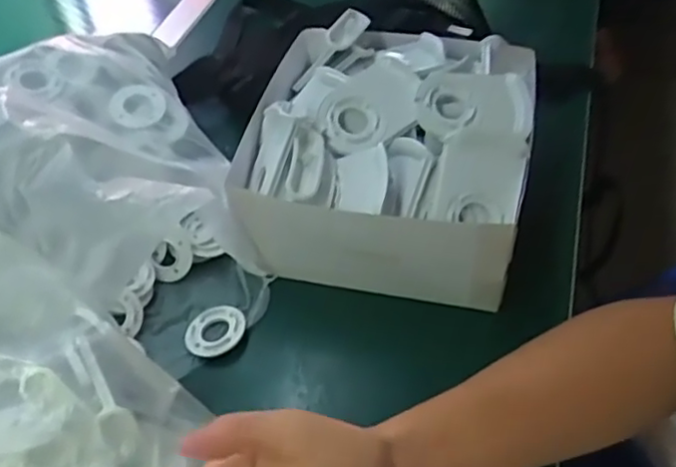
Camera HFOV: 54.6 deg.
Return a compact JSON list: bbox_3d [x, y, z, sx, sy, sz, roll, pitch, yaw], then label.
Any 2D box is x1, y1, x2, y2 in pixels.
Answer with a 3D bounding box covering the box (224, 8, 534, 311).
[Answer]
[{"bbox_3d":[0.035,-0.066,0.509,0.209,0.106,0.203,9,49,12],"label":"box"}]

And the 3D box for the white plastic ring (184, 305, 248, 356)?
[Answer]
[{"bbox_3d":[-0.089,0.069,0.473,0.044,0.008,0.041,-2,48,3],"label":"white plastic ring"}]

